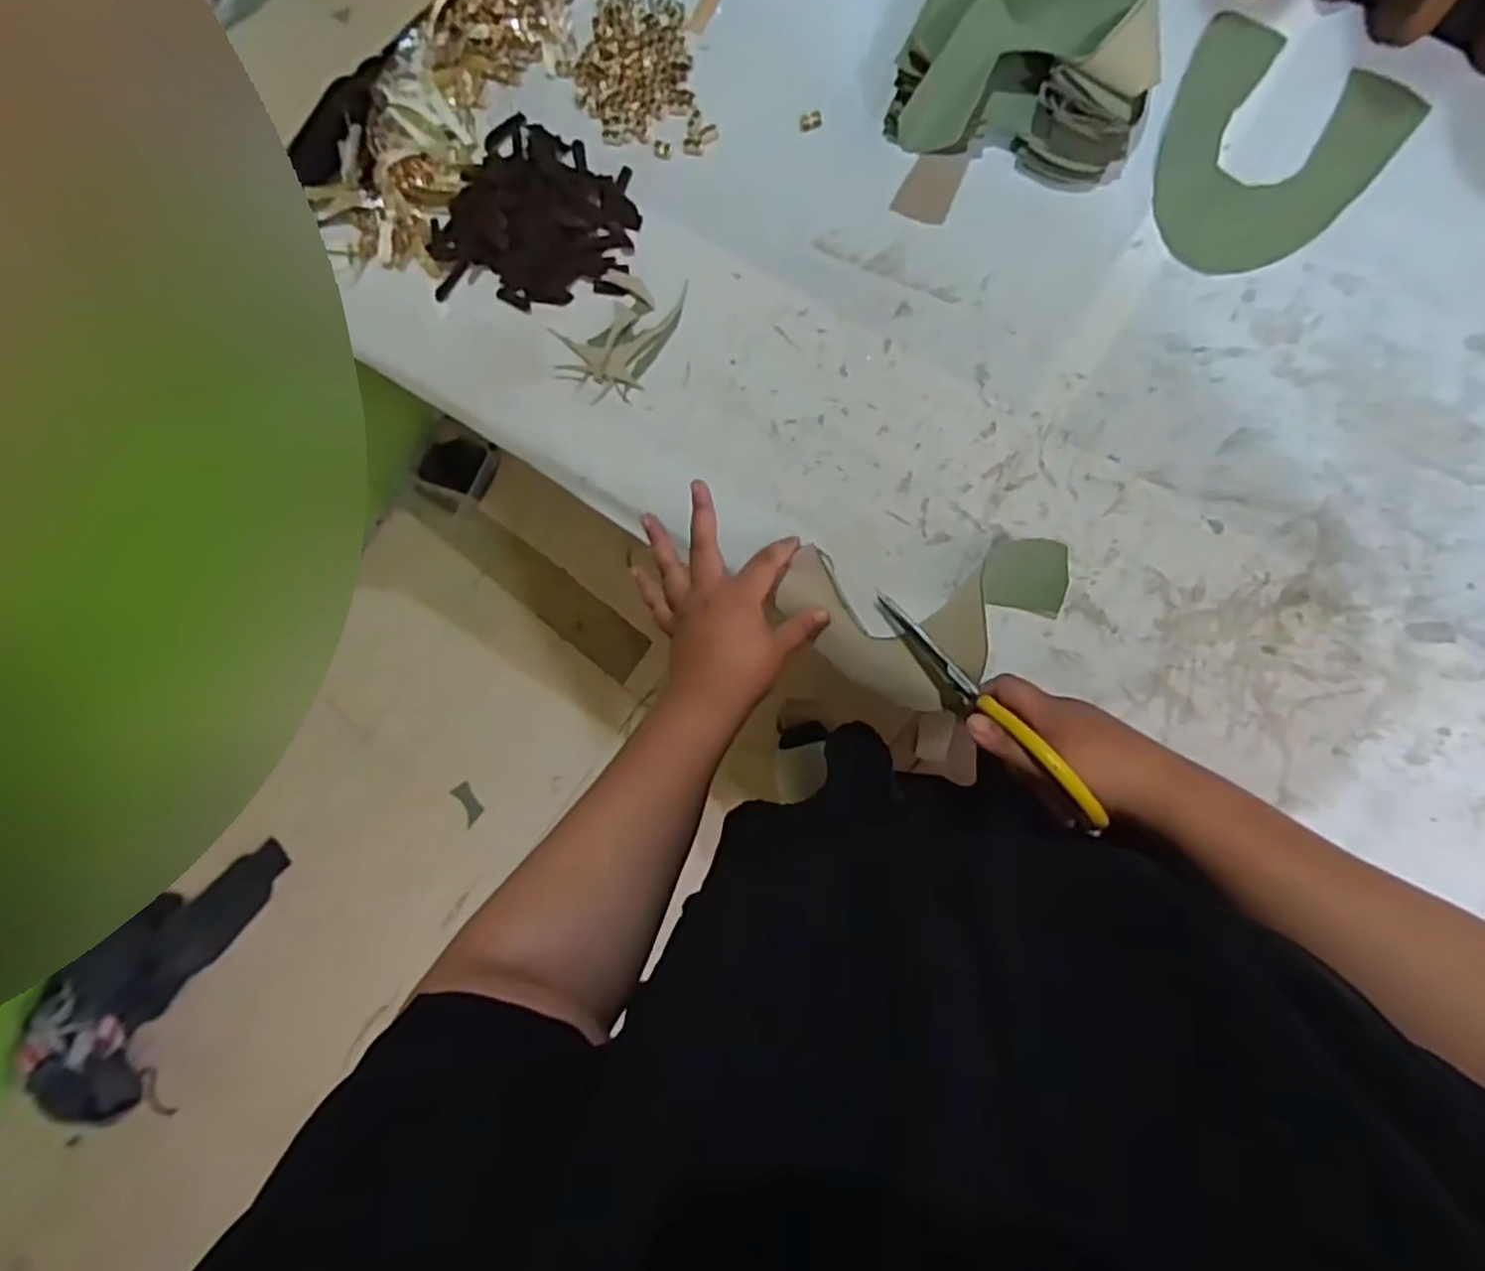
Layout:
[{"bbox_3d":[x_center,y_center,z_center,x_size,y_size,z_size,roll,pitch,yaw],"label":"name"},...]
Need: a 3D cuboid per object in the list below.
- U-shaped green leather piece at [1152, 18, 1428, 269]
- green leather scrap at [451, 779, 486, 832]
[{"bbox_3d":[0.370,-0.342,0.531,0.150,0.004,0.163,31,94,8],"label":"U-shaped green leather piece"},{"bbox_3d":[-0.551,0.340,1.502,0.044,0.011,0.088,-24,99,4],"label":"green leather scrap"}]

